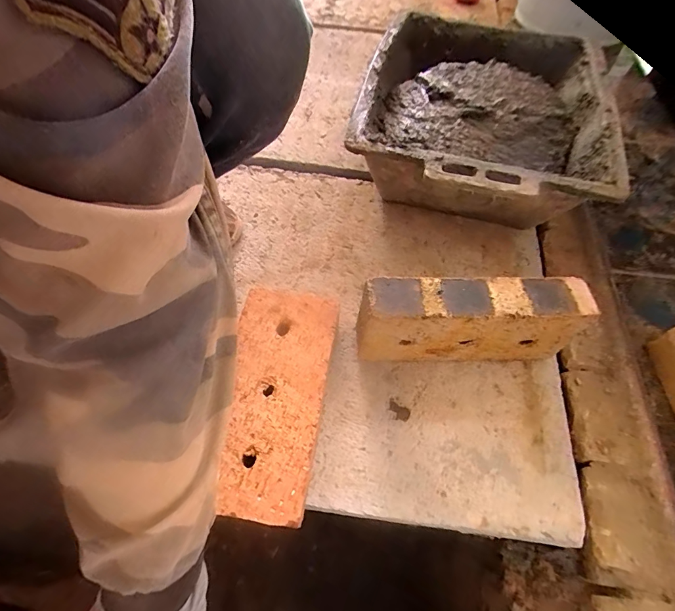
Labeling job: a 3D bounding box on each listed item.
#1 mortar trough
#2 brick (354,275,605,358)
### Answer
[{"bbox_3d":[0.221,-0.275,0.605,0.348,0.154,0.460,13,59,7],"label":"mortar trough"},{"bbox_3d":[0.140,0.020,0.426,0.229,0.110,0.049,0,58,-1],"label":"brick"}]

